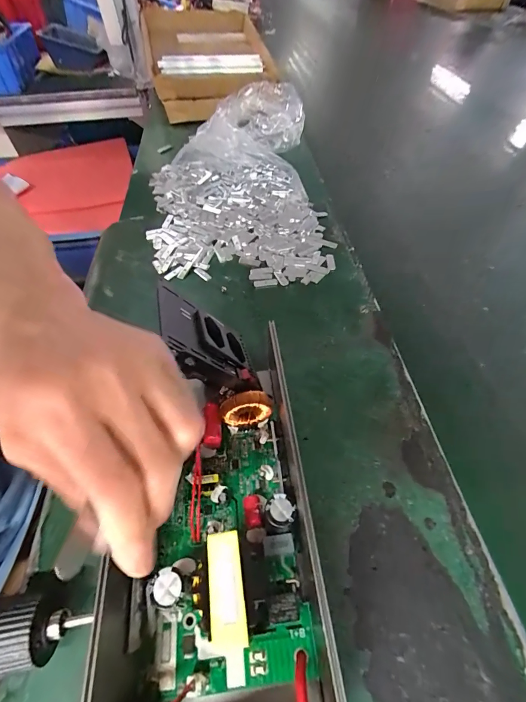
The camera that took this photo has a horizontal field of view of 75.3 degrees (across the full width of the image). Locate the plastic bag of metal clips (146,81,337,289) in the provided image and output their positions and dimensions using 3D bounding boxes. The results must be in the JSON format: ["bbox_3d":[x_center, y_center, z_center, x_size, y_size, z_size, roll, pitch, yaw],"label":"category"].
[{"bbox_3d":[-0.044,-0.262,0.483,0.227,0.052,0.449,-4,52,0],"label":"plastic bag of metal clips"}]

